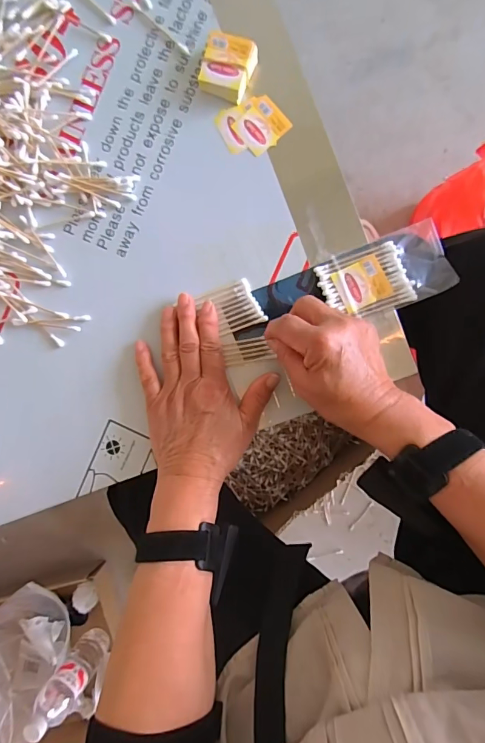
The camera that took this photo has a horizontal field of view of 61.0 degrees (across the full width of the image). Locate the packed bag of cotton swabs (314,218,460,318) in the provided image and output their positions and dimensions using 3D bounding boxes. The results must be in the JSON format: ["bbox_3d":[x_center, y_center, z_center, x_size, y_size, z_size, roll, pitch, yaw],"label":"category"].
[{"bbox_3d":[0.129,-0.089,0.373,0.112,0.012,0.064,-20,90,4],"label":"packed bag of cotton swabs"}]

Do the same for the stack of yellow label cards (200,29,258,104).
[{"bbox_3d":[-0.014,-0.273,0.373,0.043,0.020,0.051,24,92,3],"label":"stack of yellow label cards"}]

